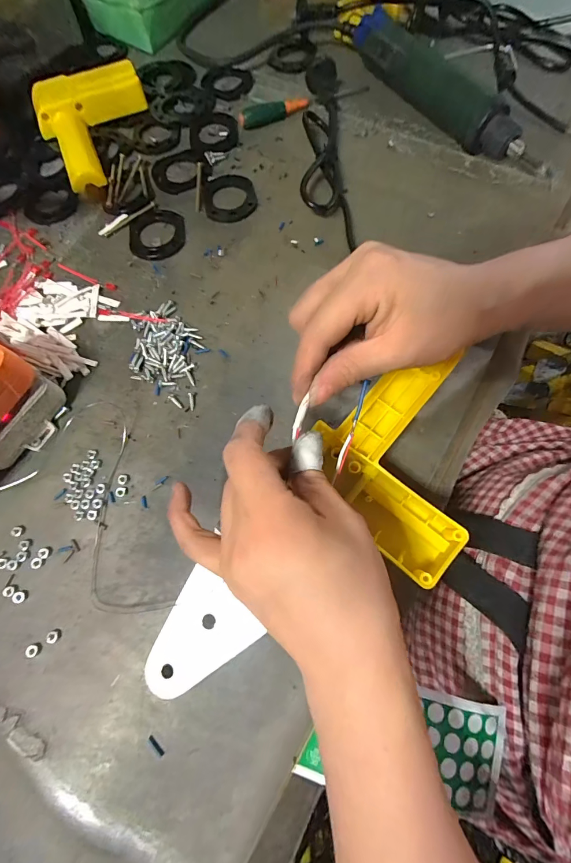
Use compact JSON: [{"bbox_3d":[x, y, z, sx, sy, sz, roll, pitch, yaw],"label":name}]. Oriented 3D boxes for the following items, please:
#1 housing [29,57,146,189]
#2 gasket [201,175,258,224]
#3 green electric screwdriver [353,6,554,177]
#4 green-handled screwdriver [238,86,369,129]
[{"bbox_3d":[-0.187,-0.310,0.374,0.109,0.032,0.140,-25,72,-7],"label":"housing"},{"bbox_3d":[-0.055,-0.228,0.356,0.051,0.004,0.060,-7,71,-1],"label":"gasket"},{"bbox_3d":[0.162,-0.340,0.369,0.033,0.042,0.248,-35,74,-10],"label":"green electric screwdriver"},{"bbox_3d":[0.021,-0.351,0.391,0.147,0.015,0.018,-18,72,-4],"label":"green-handled screwdriver"}]

